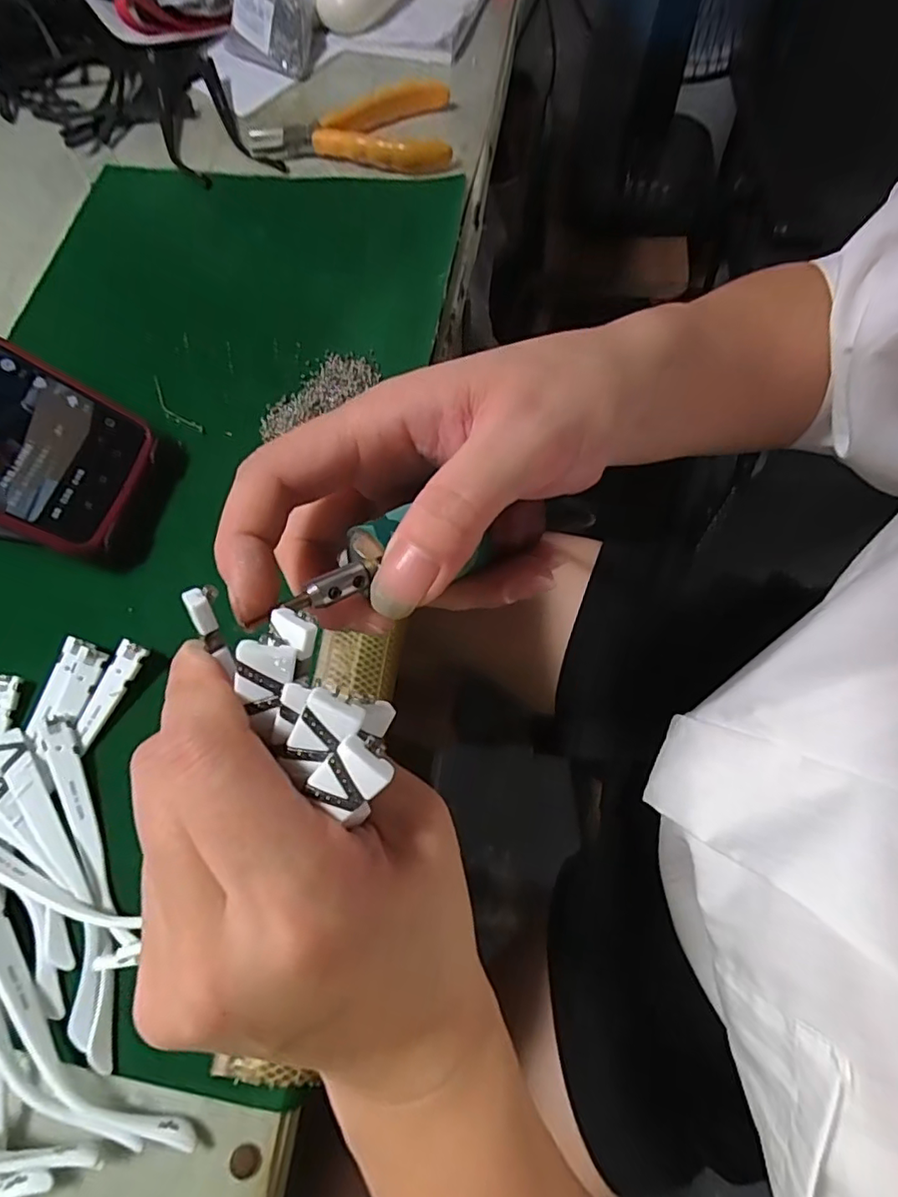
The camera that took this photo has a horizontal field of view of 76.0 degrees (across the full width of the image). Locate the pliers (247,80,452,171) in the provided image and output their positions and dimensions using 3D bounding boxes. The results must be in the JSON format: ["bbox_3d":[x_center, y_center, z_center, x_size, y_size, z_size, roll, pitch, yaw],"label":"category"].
[{"bbox_3d":[-0.073,-0.338,0.411,0.143,0.017,0.077,-3,68,1],"label":"pliers"}]

